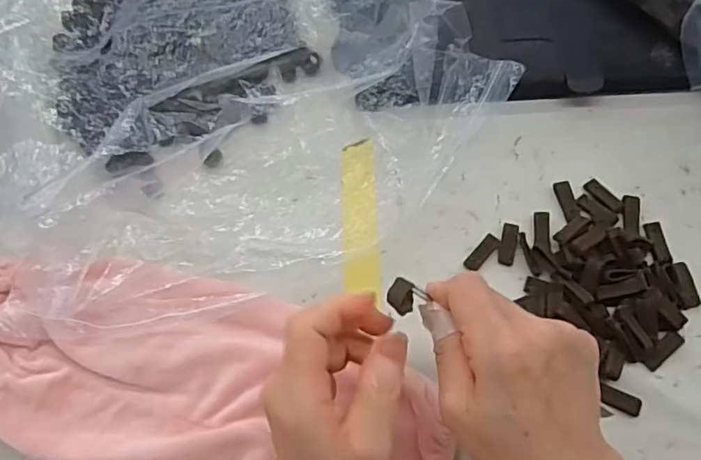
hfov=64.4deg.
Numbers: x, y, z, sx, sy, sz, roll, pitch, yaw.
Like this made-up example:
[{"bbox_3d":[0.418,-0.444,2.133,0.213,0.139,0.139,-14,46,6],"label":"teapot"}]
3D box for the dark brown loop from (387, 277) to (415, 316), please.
[{"bbox_3d":[0.025,0.033,0.280,0.013,0.006,0.018,6,67,5],"label":"dark brown loop"}]

